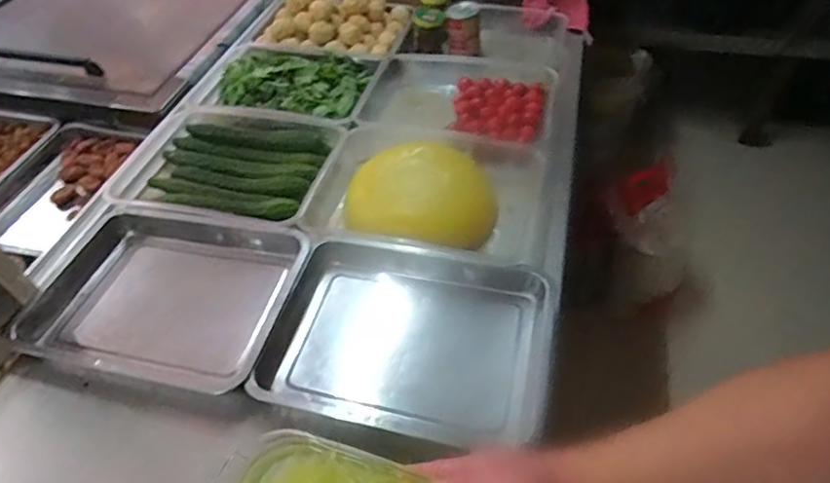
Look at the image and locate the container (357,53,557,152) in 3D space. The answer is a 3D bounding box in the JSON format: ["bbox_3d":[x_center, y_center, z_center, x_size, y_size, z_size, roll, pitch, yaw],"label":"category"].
[{"bbox_3d":[0.088,-0.265,1.072,0.355,0.077,0.274,11,50,13],"label":"container"}]

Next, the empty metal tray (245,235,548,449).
[{"bbox_3d":[-0.013,0.133,0.713,0.352,0.074,0.266,6,49,8],"label":"empty metal tray"}]

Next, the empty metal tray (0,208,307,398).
[{"bbox_3d":[-0.344,0.082,0.776,0.353,0.072,0.263,9,49,11],"label":"empty metal tray"}]

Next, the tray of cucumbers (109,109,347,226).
[{"bbox_3d":[-0.330,-0.128,0.951,0.372,0.060,0.264,9,49,11],"label":"tray of cucumbers"}]

